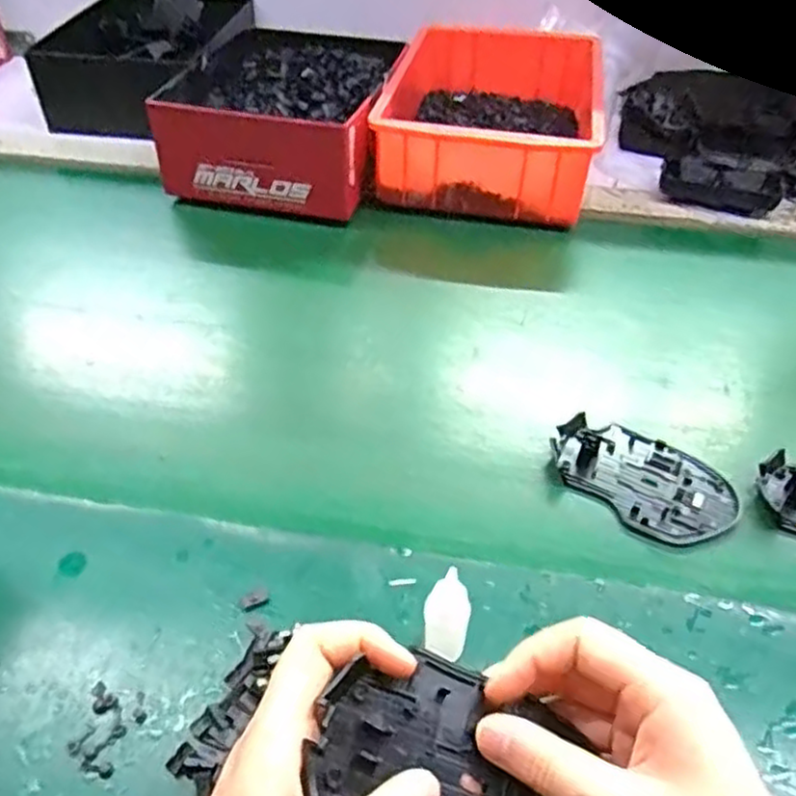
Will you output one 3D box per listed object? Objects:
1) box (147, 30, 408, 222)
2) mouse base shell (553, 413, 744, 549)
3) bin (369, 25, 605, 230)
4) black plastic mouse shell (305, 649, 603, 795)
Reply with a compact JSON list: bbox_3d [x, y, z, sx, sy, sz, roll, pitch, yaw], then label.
[{"bbox_3d":[-0.110,-0.281,0.720,0.188,0.098,0.224,8,45,6],"label":"box"},{"bbox_3d":[0.156,0.049,0.457,0.113,0.006,0.072,33,53,28],"label":"mouse base shell"},{"bbox_3d":[0.093,-0.293,0.741,0.206,0.088,0.285,8,45,6],"label":"bin"},{"bbox_3d":[0.022,0.141,0.267,0.107,0.009,0.073,22,58,1],"label":"black plastic mouse shell"}]

